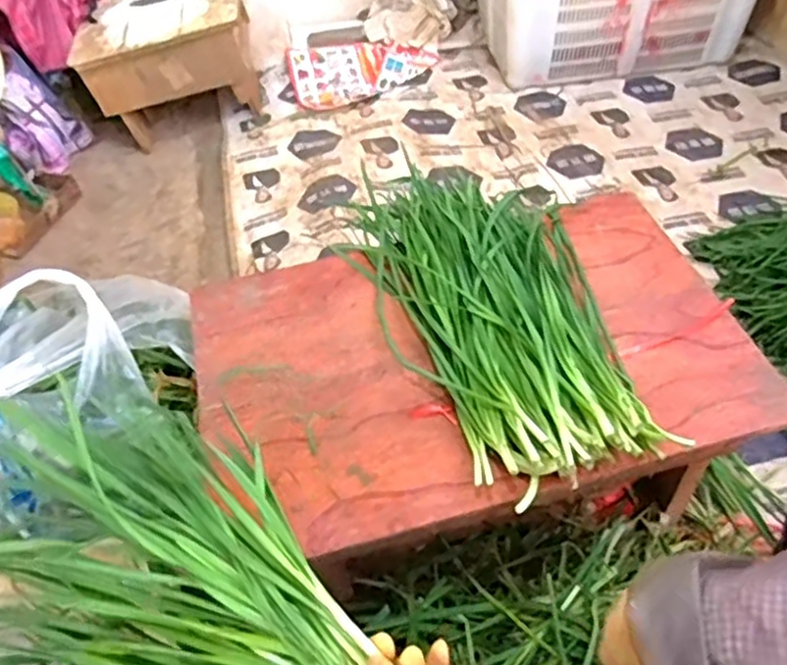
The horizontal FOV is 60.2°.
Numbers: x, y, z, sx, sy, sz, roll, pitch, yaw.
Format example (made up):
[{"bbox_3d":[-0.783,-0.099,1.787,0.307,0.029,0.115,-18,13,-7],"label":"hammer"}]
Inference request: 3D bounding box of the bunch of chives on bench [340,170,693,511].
[{"bbox_3d":[0.119,-0.045,0.780,0.251,0.052,0.475,-19,51,-11],"label":"bunch of chives on bench"}]

